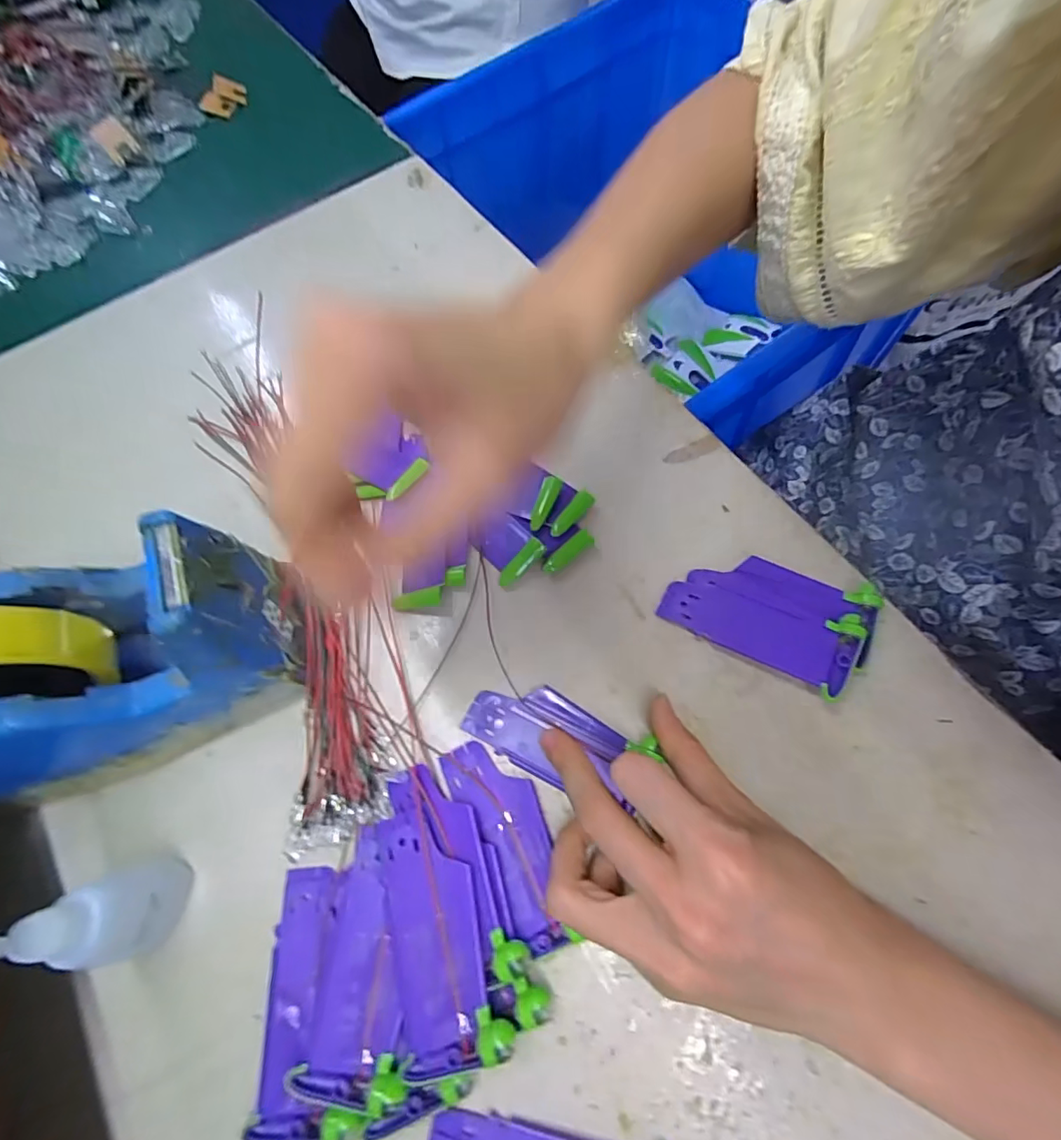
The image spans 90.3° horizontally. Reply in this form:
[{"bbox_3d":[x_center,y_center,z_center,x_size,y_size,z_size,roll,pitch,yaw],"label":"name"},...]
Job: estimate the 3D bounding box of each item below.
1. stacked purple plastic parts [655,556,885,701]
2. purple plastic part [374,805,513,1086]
[{"bbox_3d":[0.118,0.018,0.263,0.091,0.015,0.056,27,72,14],"label":"stacked purple plastic parts"},{"bbox_3d":[-0.038,0.143,0.212,0.037,0.004,0.090,-20,64,3],"label":"purple plastic part"}]

